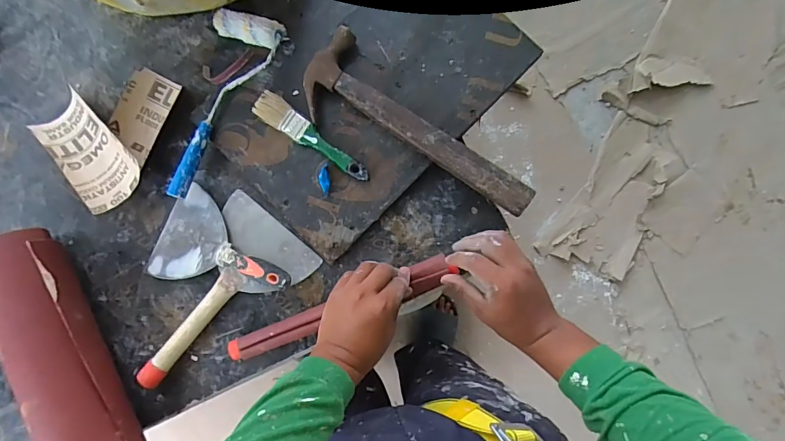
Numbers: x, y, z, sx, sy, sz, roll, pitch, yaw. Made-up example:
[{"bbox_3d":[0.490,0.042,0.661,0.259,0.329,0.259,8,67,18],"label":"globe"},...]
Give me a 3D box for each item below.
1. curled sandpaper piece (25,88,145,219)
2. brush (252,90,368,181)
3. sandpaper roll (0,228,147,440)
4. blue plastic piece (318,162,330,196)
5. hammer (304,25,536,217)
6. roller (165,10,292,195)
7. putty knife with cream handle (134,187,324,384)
[{"bbox_3d":[-0.428,-0.101,0.601,0.092,0.043,0.185,-43,84,0],"label":"curled sandpaper piece"},{"bbox_3d":[-0.108,-0.115,0.575,0.184,0.017,0.037,33,89,6],"label":"brush"},{"bbox_3d":[-0.430,0.167,0.557,0.088,0.096,0.321,-28,84,2],"label":"sandpaper roll"},{"bbox_3d":[-0.090,-0.055,0.563,0.014,0.011,0.041,-1,99,5],"label":"blue plastic piece"},{"bbox_3d":[0.022,-0.105,0.557,0.334,0.033,0.109,43,90,6],"label":"hammer"},{"bbox_3d":[-0.259,-0.171,0.587,0.107,0.034,0.271,30,87,7],"label":"roller"},{"bbox_3d":[-0.245,0.108,0.578,0.152,0.033,0.270,39,89,6],"label":"putty knife with cream handle"}]

